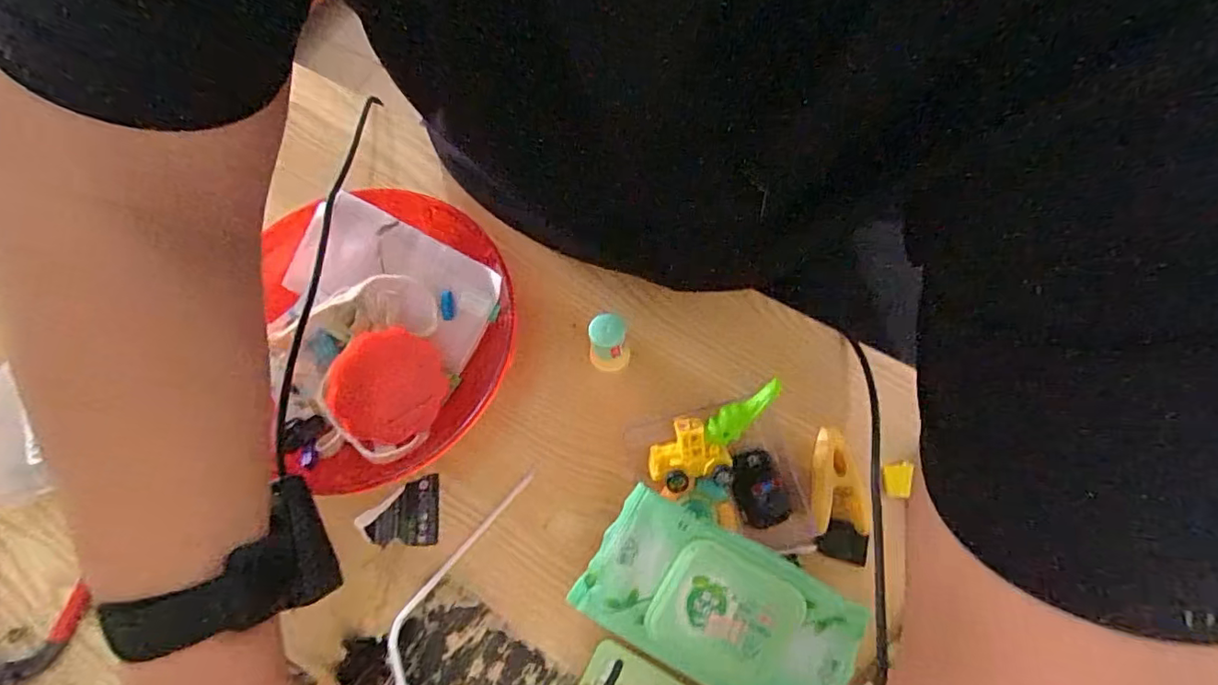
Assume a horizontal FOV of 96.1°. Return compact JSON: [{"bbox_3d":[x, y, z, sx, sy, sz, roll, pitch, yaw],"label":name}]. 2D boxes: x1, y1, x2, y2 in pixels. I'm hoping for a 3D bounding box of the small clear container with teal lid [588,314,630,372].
[{"bbox_3d":[-0.001,0.003,0.363,0.024,0.061,0.021,-13,69,-3],"label":"small clear container with teal lid"}]

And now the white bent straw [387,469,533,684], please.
[{"bbox_3d":[-0.099,0.145,0.344,0.033,0.004,0.150,24,72,11],"label":"white bent straw"}]

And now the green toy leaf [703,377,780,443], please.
[{"bbox_3d":[0.081,0.042,0.330,0.054,0.007,0.018,-38,72,6],"label":"green toy leaf"}]

